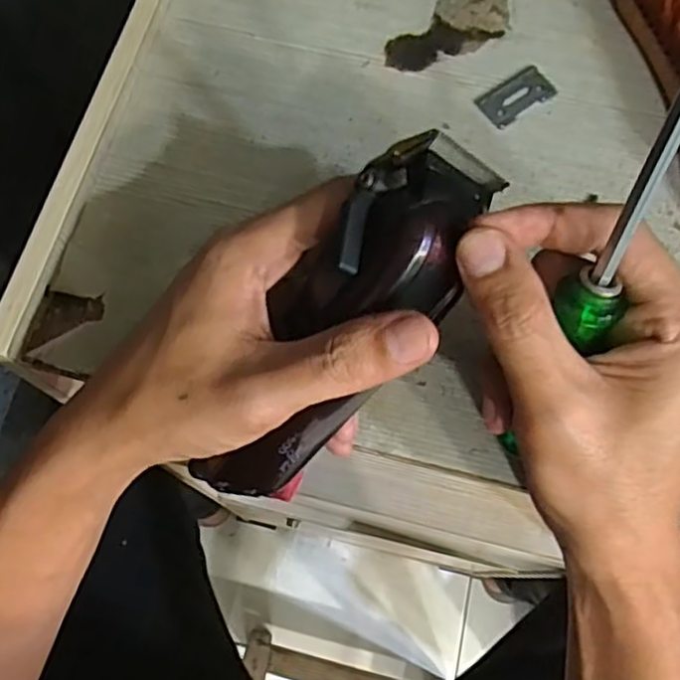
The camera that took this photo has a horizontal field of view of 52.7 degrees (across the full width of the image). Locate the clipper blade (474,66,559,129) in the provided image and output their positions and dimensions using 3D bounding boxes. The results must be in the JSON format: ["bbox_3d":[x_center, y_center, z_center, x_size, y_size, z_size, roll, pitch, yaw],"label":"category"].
[{"bbox_3d":[0.094,-0.130,0.363,0.041,0.004,0.022,-34,74,-12],"label":"clipper blade"}]

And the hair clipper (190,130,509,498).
[{"bbox_3d":[0.001,-0.001,0.263,0.053,0.044,0.159,35,111,11],"label":"hair clipper"}]

